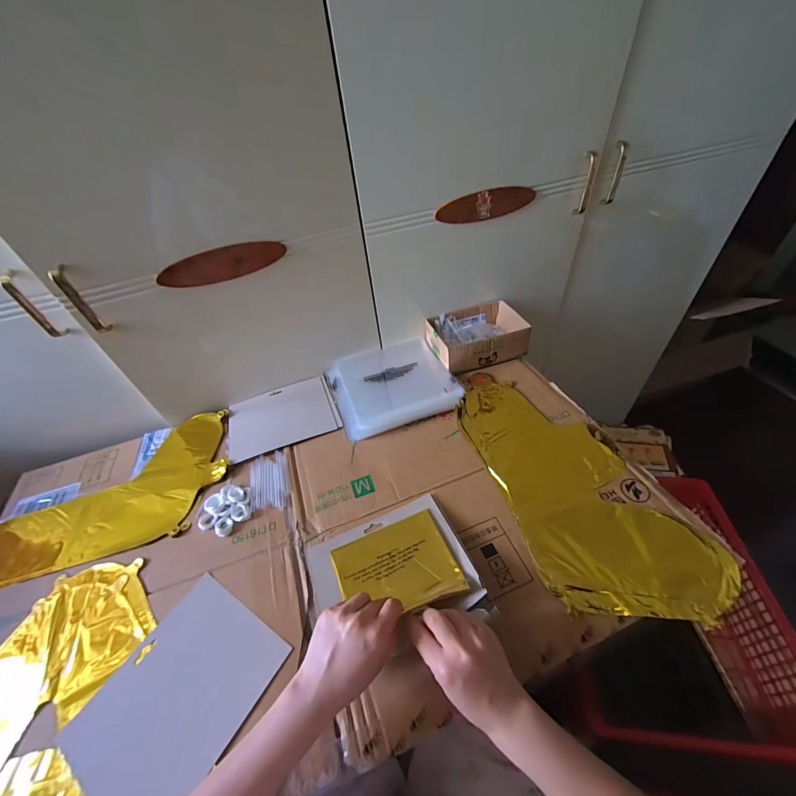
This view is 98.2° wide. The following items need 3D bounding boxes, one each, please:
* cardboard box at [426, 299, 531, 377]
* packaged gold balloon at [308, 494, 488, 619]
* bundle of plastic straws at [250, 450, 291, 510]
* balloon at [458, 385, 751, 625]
[{"bbox_3d":[0.164,-0.131,0.734,0.183,0.061,0.136,-18,47,-9],"label":"cardboard box"},{"bbox_3d":[-0.013,0.215,0.440,0.194,0.025,0.158,-22,37,-9],"label":"packaged gold balloon"},{"bbox_3d":[-0.209,0.133,0.561,0.060,0.005,0.107,-18,47,-9],"label":"bundle of plastic straws"},{"bbox_3d":[0.240,0.119,0.520,0.202,0.009,0.418,-20,48,-12],"label":"balloon"}]

